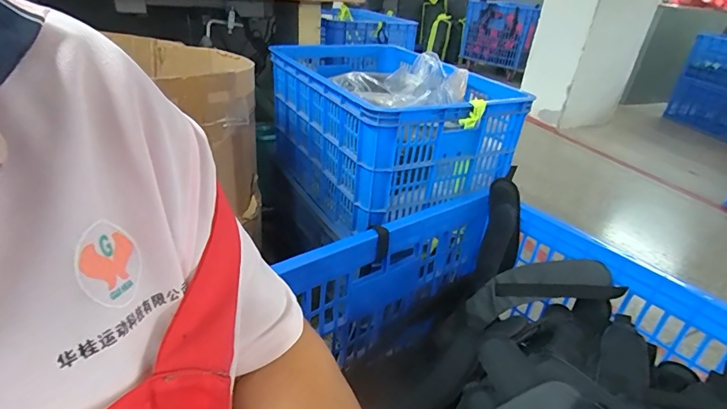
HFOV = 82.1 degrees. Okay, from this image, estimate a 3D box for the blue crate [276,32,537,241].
[{"bbox_3d":[0.065,-0.170,1.050,0.410,0.316,0.528,-11,34,-26],"label":"blue crate"}]

